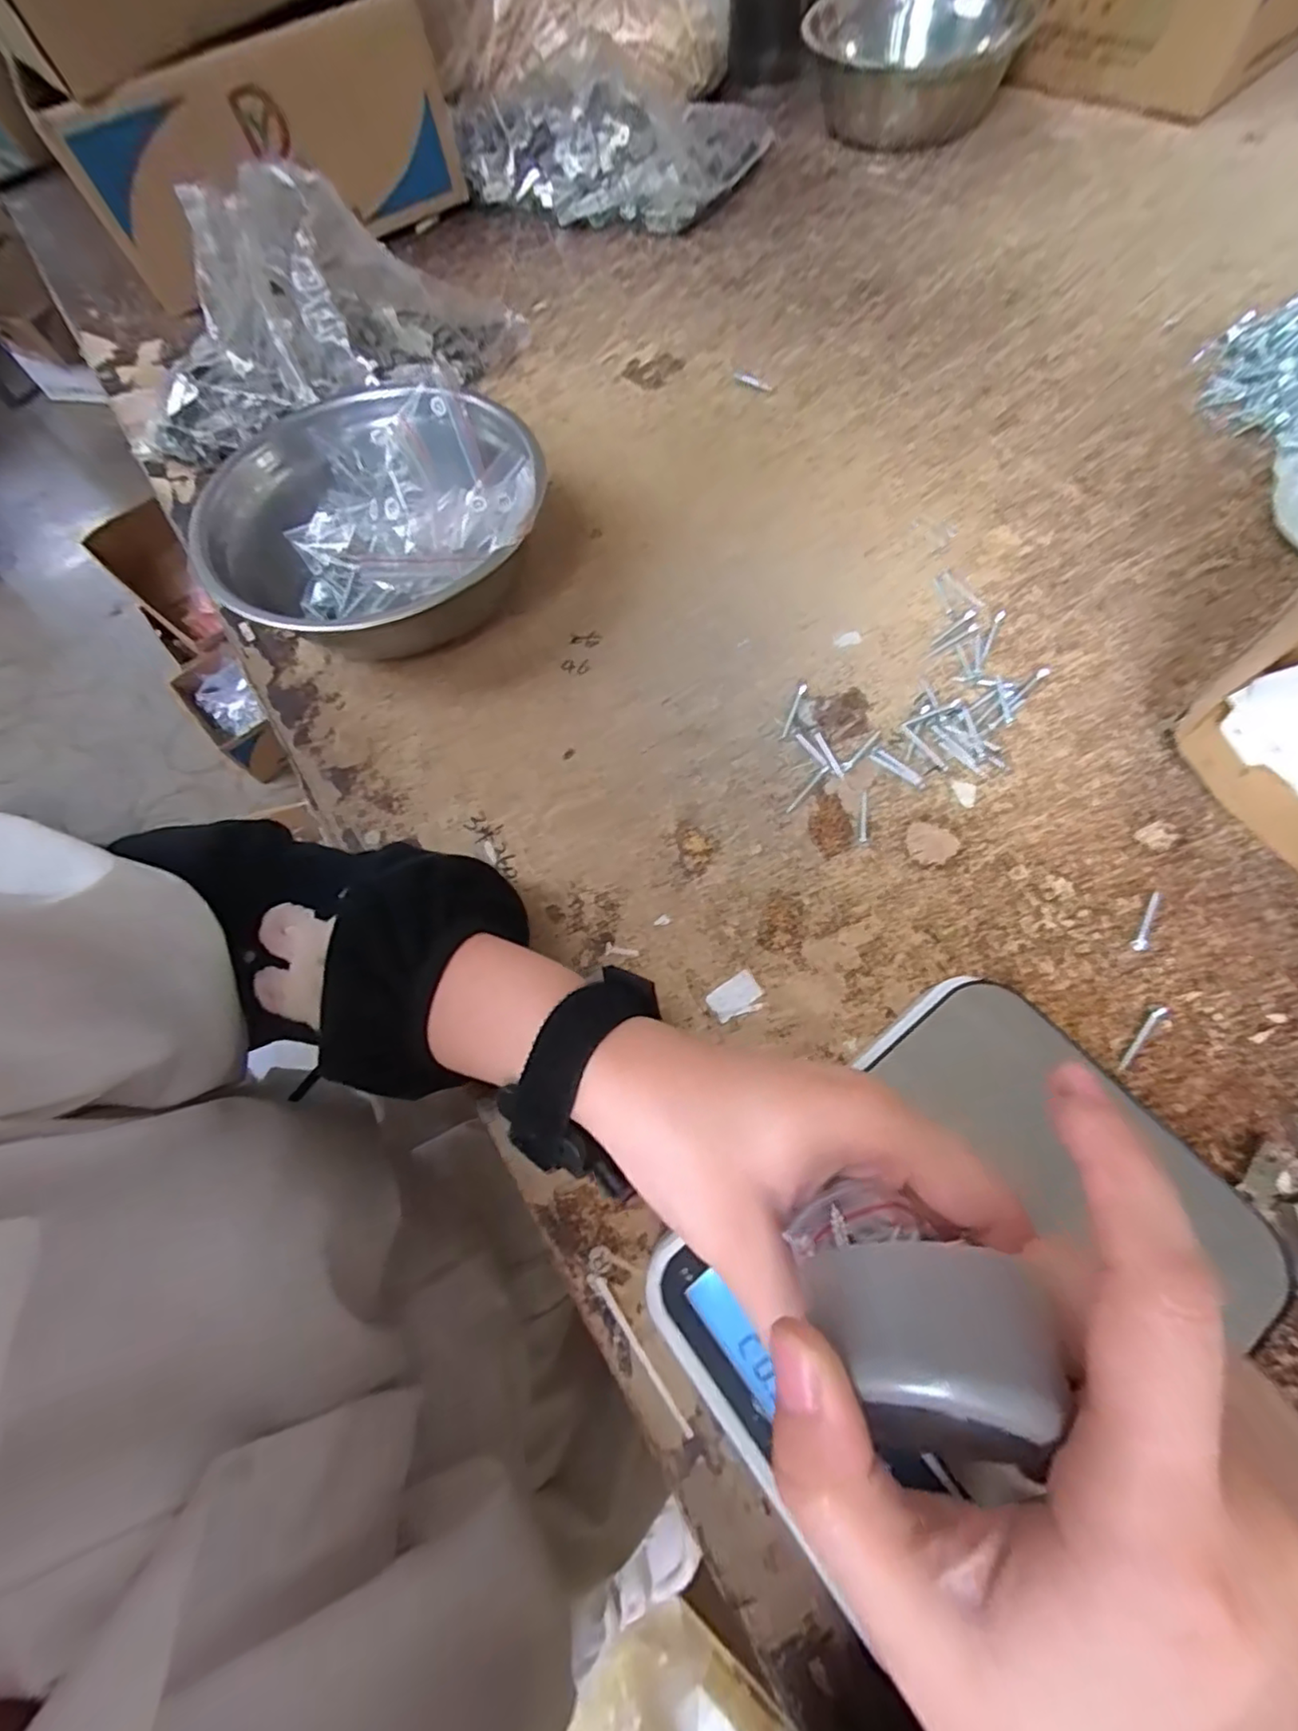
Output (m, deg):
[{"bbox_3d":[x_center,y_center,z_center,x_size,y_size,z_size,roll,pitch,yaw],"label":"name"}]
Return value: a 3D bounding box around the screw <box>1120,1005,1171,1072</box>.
[{"bbox_3d":[0.217,0.075,0.275,0.036,0.004,0.007,-41,69,-14],"label":"screw"}]

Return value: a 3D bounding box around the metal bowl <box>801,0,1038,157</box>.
[{"bbox_3d":[0.250,-0.780,0.606,0.202,0.075,0.197,12,68,10],"label":"metal bowl"}]

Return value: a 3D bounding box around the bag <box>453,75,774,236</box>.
[{"bbox_3d":[-0.041,-0.677,0.588,0.260,0.069,0.131,18,70,13],"label":"bag"}]

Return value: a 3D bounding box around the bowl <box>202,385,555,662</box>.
[{"bbox_3d":[-0.163,-0.209,0.390,0.196,0.072,0.207,-2,67,5],"label":"bowl"}]

